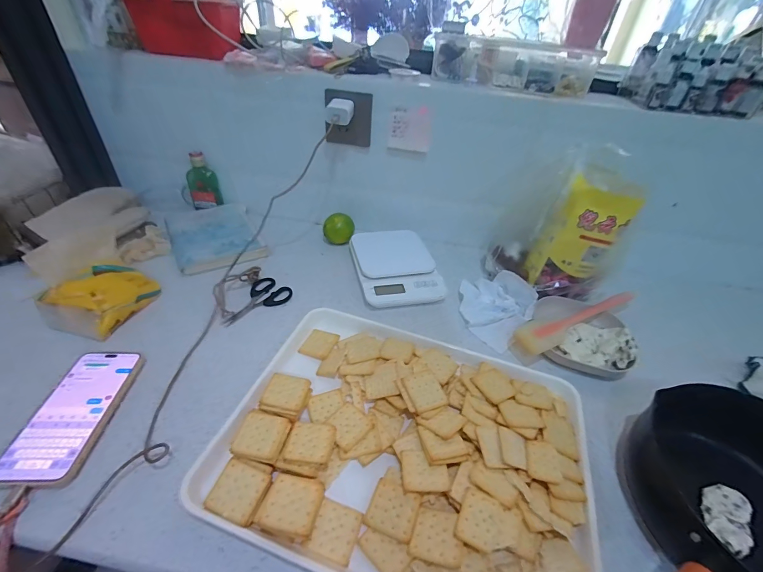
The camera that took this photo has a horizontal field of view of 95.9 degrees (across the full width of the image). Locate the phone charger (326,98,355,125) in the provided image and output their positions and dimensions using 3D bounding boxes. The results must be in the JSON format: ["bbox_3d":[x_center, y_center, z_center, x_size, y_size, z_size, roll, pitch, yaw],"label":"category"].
[{"bbox_3d":[-0.071,-0.302,0.597,0.044,0.031,0.055,3,39,-3],"label":"phone charger"}]

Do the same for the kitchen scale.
[{"bbox_3d":[0.026,-0.042,0.637,0.146,0.041,0.187,-6,41,-14],"label":"kitchen scale"}]

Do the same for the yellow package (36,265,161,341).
[{"bbox_3d":[-0.406,0.009,0.498,0.082,0.064,0.113,11,39,6],"label":"yellow package"}]

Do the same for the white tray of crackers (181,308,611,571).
[{"bbox_3d":[0.040,0.156,0.407,0.401,0.035,0.317,14,40,10],"label":"white tray of crackers"}]

